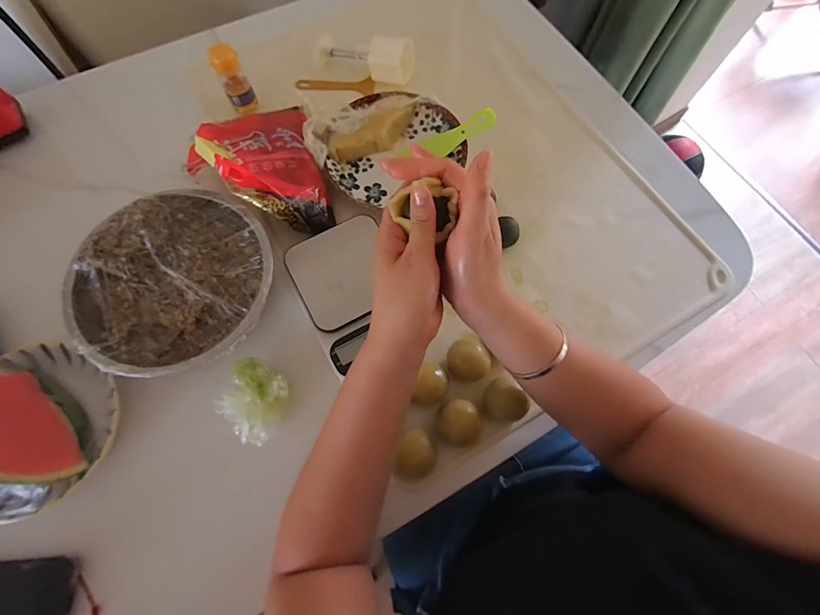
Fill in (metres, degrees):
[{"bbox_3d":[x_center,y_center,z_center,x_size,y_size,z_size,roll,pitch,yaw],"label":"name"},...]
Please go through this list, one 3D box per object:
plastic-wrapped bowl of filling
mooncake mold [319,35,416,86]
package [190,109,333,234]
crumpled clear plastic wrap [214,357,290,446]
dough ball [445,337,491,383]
[{"bbox_3d":[-0.256,-0.029,0.431,0.191,0.056,0.208,0,71,1],"label":"plastic-wrapped bowl of filling"},{"bbox_3d":[-0.071,-0.382,0.591,0.158,0.054,0.067,18,72,8],"label":"mooncake mold"},{"bbox_3d":[-0.191,-0.173,0.487,0.147,0.076,0.172,-16,71,-4],"label":"package"},{"bbox_3d":[-0.163,0.098,0.411,0.058,0.041,0.075,27,73,10],"label":"crumpled clear plastic wrap"},{"bbox_3d":[0.065,0.061,0.442,0.049,0.040,0.043,38,76,13],"label":"dough ball"}]

